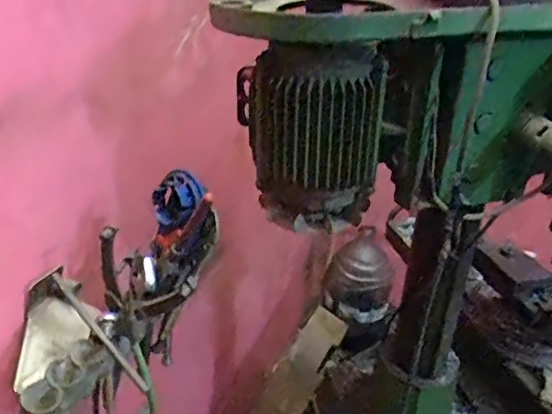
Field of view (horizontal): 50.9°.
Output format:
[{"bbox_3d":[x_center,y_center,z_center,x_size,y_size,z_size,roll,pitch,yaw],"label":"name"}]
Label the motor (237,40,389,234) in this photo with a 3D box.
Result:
[{"bbox_3d":[0.040,-0.102,0.760,0.173,0.239,0.158,0,30,-5],"label":"motor"}]

